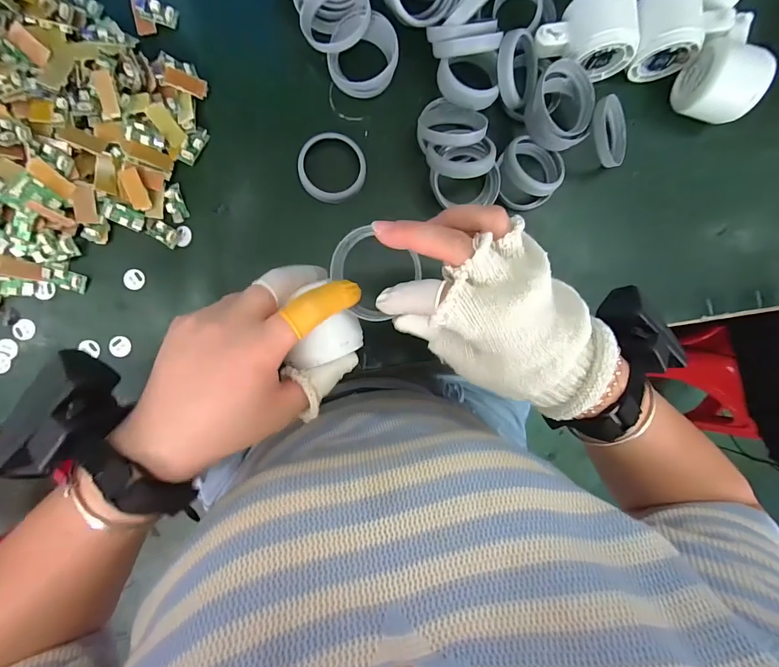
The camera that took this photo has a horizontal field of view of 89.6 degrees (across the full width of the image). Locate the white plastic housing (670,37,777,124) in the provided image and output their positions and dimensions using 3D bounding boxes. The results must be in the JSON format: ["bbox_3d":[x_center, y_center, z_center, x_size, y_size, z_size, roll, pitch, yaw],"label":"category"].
[{"bbox_3d":[0.296,-0.226,0.353,0.050,0.055,0.059,12,89,-6],"label":"white plastic housing"}]

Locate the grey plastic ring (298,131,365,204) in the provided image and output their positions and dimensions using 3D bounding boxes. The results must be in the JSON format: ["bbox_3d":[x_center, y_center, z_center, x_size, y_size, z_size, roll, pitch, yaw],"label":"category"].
[{"bbox_3d":[-0.050,-0.146,0.345,0.059,0.006,0.060,0,91,-6],"label":"grey plastic ring"}]

